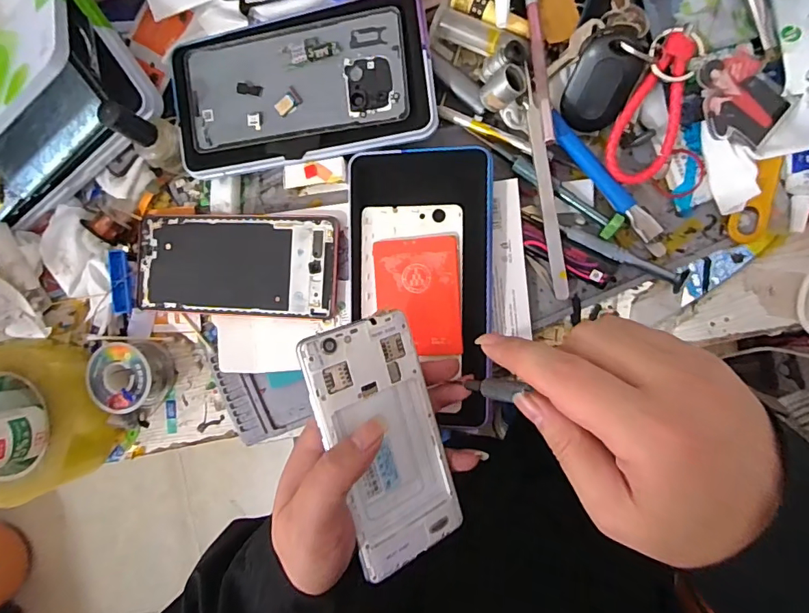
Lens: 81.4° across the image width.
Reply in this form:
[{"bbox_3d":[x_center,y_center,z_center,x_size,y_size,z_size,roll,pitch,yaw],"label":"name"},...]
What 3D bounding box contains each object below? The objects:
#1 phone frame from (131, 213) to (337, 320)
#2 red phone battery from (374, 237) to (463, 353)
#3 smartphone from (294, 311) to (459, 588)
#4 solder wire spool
[{"bbox_3d":[-0.127,-0.032,0.356,0.159,0.011,0.074,3,90,10],"label":"phone frame"},{"bbox_3d":[0.009,-0.007,0.322,0.057,0.005,0.080,-4,89,10],"label":"red phone battery"},{"bbox_3d":[-0.010,0.077,0.272,0.069,0.006,0.140,-19,97,-30],"label":"smartphone"},{"bbox_3d":[-0.213,0.054,0.369,0.047,0.033,0.053,-15,87,10],"label":"solder wire spool"}]

